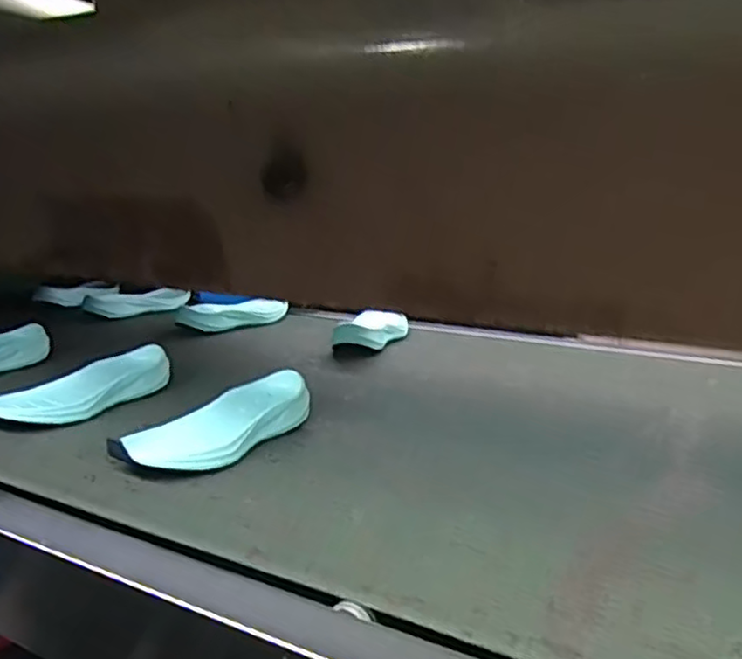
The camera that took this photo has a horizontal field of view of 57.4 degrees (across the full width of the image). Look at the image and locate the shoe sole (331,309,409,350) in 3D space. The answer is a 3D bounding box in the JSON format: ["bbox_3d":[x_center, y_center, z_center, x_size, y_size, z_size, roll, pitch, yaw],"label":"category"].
[{"bbox_3d":[0.006,-0.004,1.083,0.084,0.041,0.210,4,14,17],"label":"shoe sole"}]

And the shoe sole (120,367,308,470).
[{"bbox_3d":[-0.148,0.091,0.665,0.080,0.044,0.208,10,17,35],"label":"shoe sole"}]

